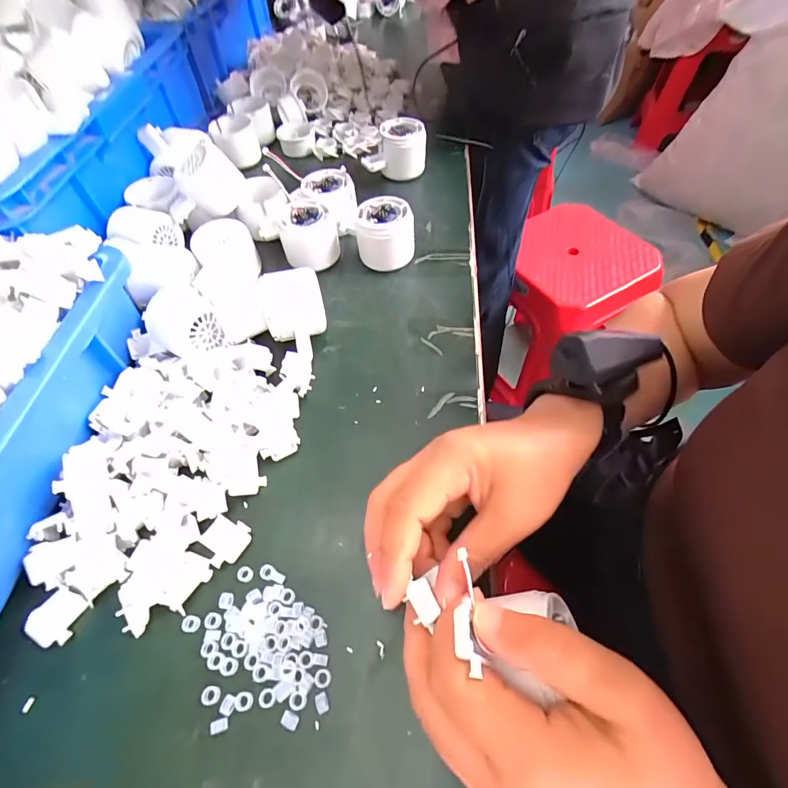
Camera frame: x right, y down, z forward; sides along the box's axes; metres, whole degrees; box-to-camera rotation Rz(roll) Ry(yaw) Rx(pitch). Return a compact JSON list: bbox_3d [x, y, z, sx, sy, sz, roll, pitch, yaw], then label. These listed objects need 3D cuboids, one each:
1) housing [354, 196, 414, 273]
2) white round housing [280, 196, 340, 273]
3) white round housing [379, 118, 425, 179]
[{"bbox_3d":[-0.010,-0.165,0.416,0.056,0.049,0.056,-1,56,2],"label":"housing"},{"bbox_3d":[-0.087,-0.165,0.423,0.057,0.045,0.058,-2,56,3],"label":"white round housing"},{"bbox_3d":[0.003,-0.310,0.512,0.074,0.048,0.074,1,56,4],"label":"white round housing"}]

